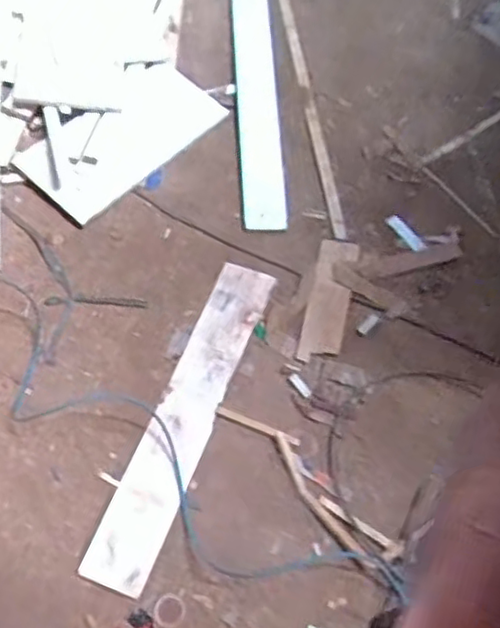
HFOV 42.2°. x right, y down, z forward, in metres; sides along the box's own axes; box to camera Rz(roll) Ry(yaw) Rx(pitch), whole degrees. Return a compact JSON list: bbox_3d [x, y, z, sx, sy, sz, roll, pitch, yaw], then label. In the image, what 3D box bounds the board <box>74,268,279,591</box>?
[{"bbox_3d":[-0.151,0.232,1.574,0.145,0.025,0.832,18,66,11],"label":"board"}]

